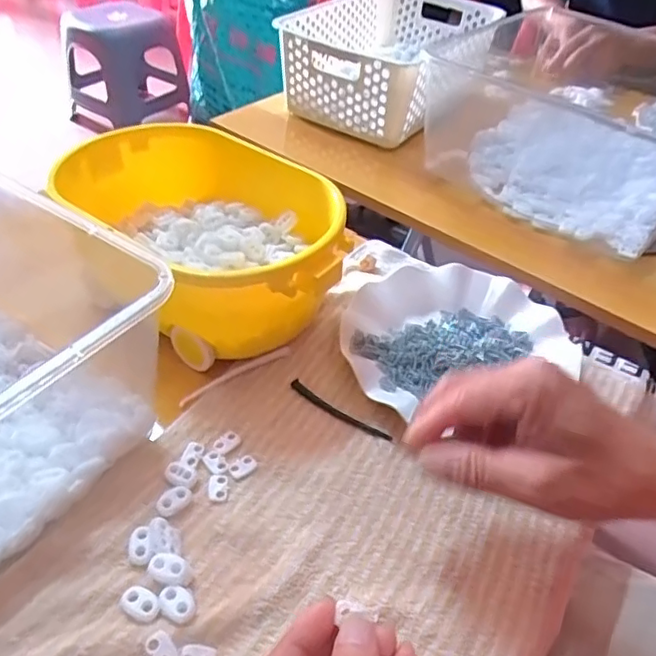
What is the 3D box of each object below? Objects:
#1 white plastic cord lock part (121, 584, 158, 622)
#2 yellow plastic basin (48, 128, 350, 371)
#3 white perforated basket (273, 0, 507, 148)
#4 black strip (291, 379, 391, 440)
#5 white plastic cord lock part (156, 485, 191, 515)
[{"bbox_3d":[-0.104,0.151,0.323,0.024,0.004,0.015,22,46,17],"label":"white plastic cord lock part"},{"bbox_3d":[-0.100,-0.067,0.482,0.204,0.115,0.209,0,42,0],"label":"yellow plastic basin"},{"bbox_3d":[0.080,-0.375,0.813,0.202,0.102,0.311,24,46,19],"label":"white perforated basket"},{"bbox_3d":[0.008,0.061,0.427,0.086,0.008,0.008,28,48,22],"label":"black strip"},{"bbox_3d":[-0.097,0.108,0.367,0.022,0.008,0.013,-28,52,-30],"label":"white plastic cord lock part"}]

